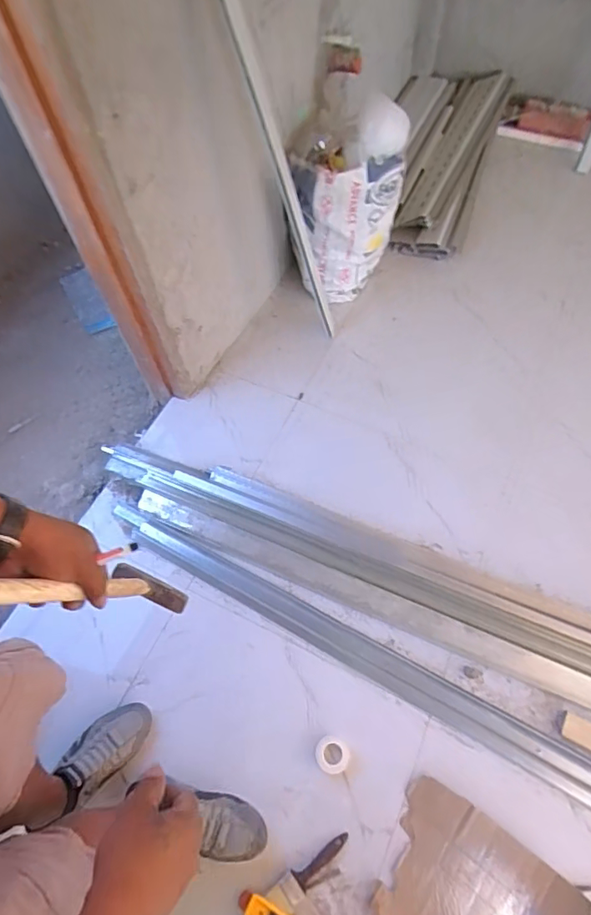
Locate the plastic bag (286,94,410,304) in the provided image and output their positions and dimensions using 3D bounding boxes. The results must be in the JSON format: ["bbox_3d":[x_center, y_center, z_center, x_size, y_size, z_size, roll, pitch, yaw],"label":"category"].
[{"bbox_3d":[0.129,-0.712,1.434,0.312,0.489,0.204,8,62,7],"label":"plastic bag"}]

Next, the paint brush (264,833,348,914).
[{"bbox_3d":[0.028,0.753,0.916,0.167,0.018,0.049,-36,66,-17],"label":"paint brush"}]

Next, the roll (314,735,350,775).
[{"bbox_3d":[0.074,0.596,1.012,0.066,0.023,0.066,-1,61,2],"label":"roll"}]

